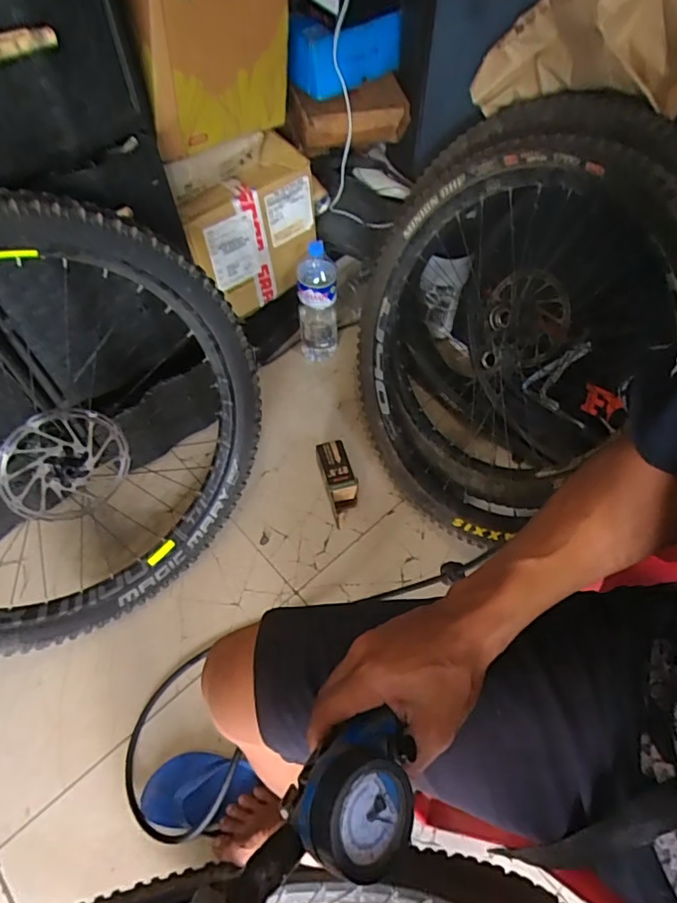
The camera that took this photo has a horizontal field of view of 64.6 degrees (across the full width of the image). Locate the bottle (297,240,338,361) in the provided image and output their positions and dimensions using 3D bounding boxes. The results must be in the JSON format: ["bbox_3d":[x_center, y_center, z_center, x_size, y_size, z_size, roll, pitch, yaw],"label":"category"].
[{"bbox_3d":[-0.046,-0.325,1.237,0.092,0.282,0.092,-2,55,-2],"label":"bottle"}]

